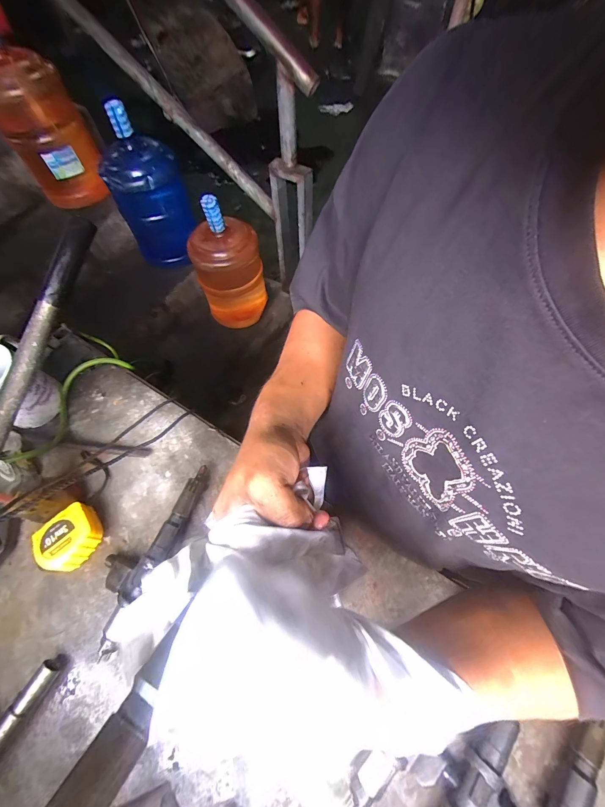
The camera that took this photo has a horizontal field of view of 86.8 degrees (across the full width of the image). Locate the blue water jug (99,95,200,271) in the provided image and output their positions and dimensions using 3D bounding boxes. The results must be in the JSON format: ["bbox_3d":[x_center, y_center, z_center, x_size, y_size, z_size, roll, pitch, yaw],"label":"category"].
[{"bbox_3d":[-0.540,-0.750,1.148,0.235,0.436,0.234,-17,64,-6],"label":"blue water jug"}]

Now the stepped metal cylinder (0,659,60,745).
[{"bbox_3d":[-0.283,0.308,0.312,0.022,0.022,0.102,28,68,15],"label":"stepped metal cylinder"}]

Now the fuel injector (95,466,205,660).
[{"bbox_3d":[-0.181,0.163,0.371,0.062,0.031,0.199,20,66,12],"label":"fuel injector"}]

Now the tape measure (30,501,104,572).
[{"bbox_3d":[-0.270,0.158,0.376,0.058,0.038,0.062,38,71,19],"label":"tape measure"}]

